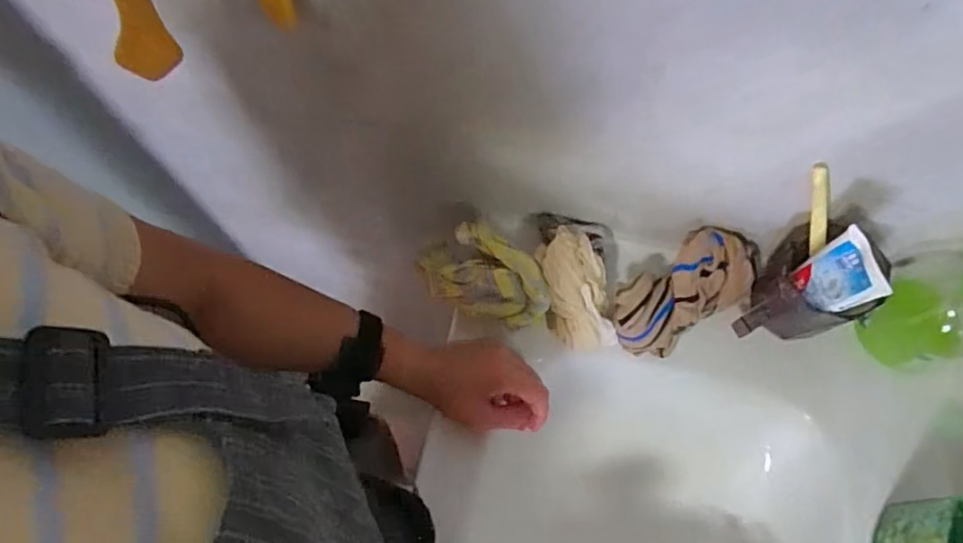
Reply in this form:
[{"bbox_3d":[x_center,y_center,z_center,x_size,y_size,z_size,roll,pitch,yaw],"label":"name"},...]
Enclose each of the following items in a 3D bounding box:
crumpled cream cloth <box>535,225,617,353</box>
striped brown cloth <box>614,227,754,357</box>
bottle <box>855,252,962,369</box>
[{"bbox_3d":[0.085,0.017,0.562,0.056,0.026,0.111,-13,92,-3],"label":"crumpled cream cloth"},{"bbox_3d":[0.181,0.017,0.551,0.140,0.060,0.070,-30,69,-10],"label":"striped brown cloth"},{"bbox_3d":[0.378,0.018,0.488,0.086,0.151,0.090,-26,68,-9],"label":"bottle"}]

